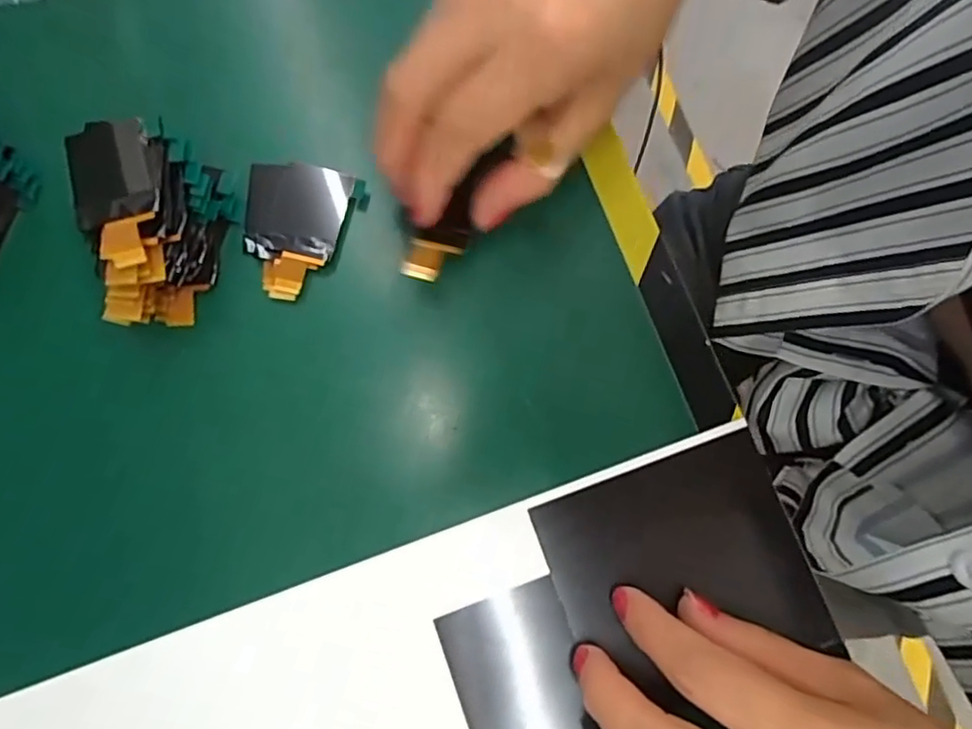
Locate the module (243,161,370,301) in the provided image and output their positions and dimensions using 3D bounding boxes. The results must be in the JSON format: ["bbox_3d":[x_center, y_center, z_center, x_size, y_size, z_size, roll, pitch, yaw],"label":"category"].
[{"bbox_3d":[-0.076,-0.053,0.250,0.045,0.007,0.055,11,79,1],"label":"module"}]

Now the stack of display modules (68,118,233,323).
[{"bbox_3d":[-0.117,-0.052,0.226,0.045,0.043,0.069,-15,80,-4],"label":"stack of display modules"}]

